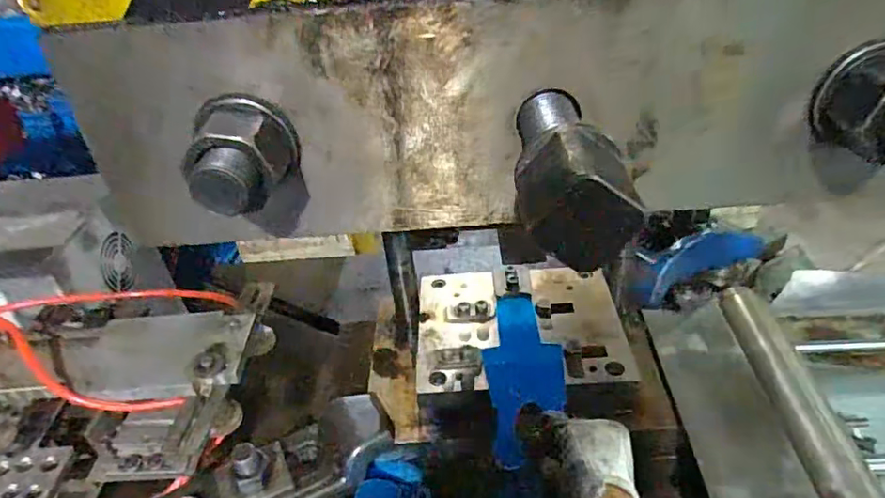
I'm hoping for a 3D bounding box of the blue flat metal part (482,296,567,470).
[{"bbox_3d":[0.074,0.110,0.506,0.068,0.011,0.178,1,42,8],"label":"blue flat metal part"}]

